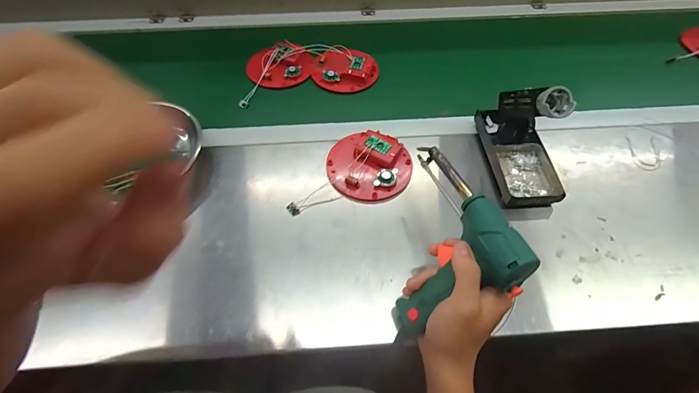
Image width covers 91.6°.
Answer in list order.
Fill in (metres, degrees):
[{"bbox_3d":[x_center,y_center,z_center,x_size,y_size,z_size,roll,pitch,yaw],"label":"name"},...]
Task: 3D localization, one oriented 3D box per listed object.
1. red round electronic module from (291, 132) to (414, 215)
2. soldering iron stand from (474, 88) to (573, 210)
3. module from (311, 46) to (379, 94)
[{"bbox_3d":[0.013,-0.027,0.470,0.121,0.026,0.159,23,59,14],"label":"red round electronic module"},{"bbox_3d":[0.239,-0.086,0.452,0.081,0.125,0.165,-3,56,-3],"label":"soldering iron stand"},{"bbox_3d":[-0.009,-0.226,0.609,0.112,0.025,0.085,11,74,10],"label":"module"}]

